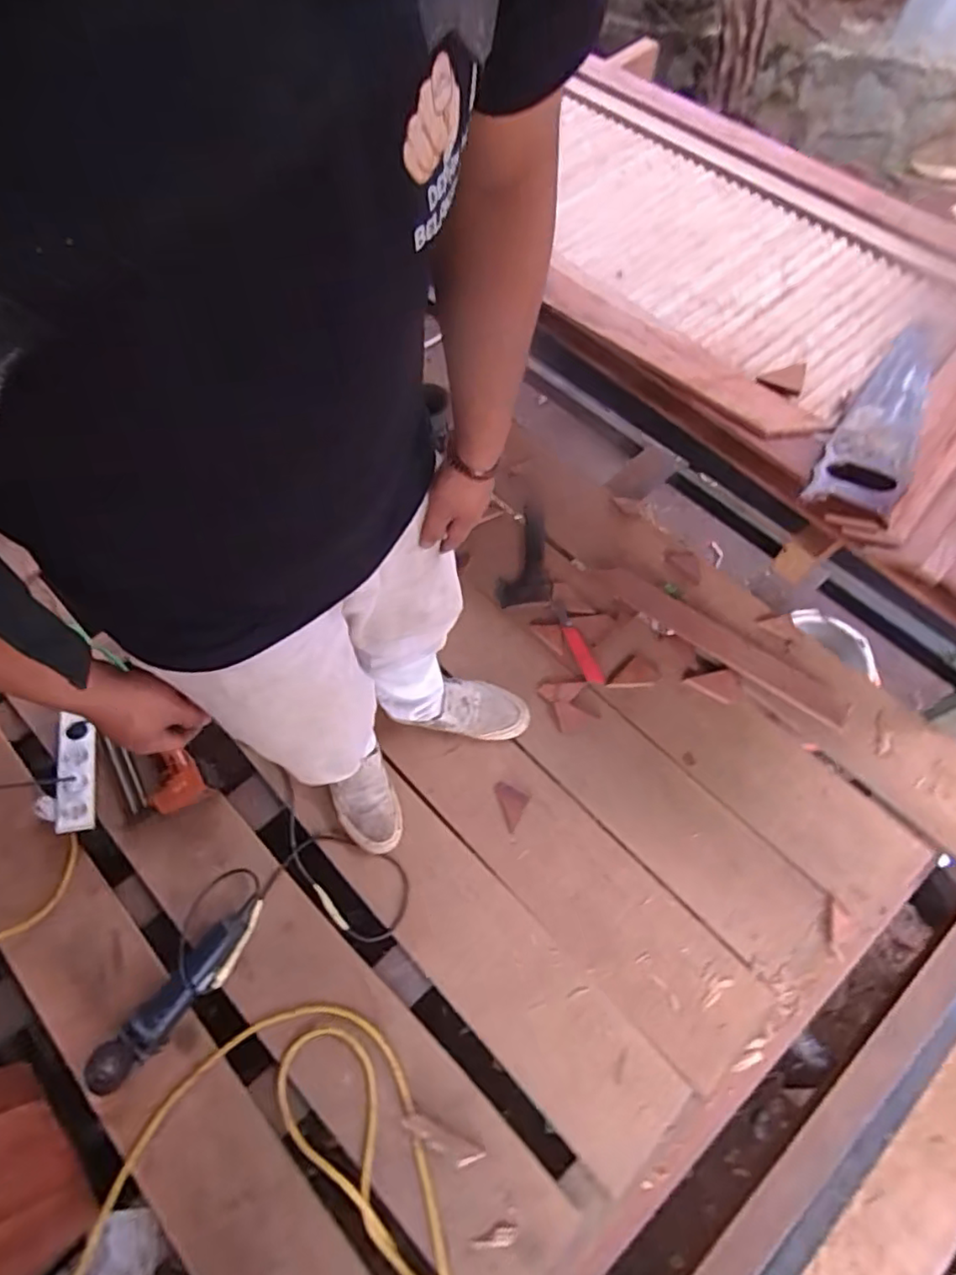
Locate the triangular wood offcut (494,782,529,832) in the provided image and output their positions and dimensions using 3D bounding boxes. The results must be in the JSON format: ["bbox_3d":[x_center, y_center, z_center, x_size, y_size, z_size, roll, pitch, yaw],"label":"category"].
[{"bbox_3d":[0.052,0.322,1.184,0.070,0.008,0.073,27,69,15],"label":"triangular wood offcut"}]

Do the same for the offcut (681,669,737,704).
[{"bbox_3d":[0.477,0.086,1.255,0.103,0.023,0.062,30,70,16],"label":"offcut"}]

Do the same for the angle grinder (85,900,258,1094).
[{"bbox_3d":[-0.497,0.595,1.038,0.067,0.062,0.321,33,58,17],"label":"angle grinder"}]

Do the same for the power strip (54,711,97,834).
[{"bbox_3d":[-0.791,0.262,1.220,0.067,0.046,0.237,-12,65,-3],"label":"power strip"}]

